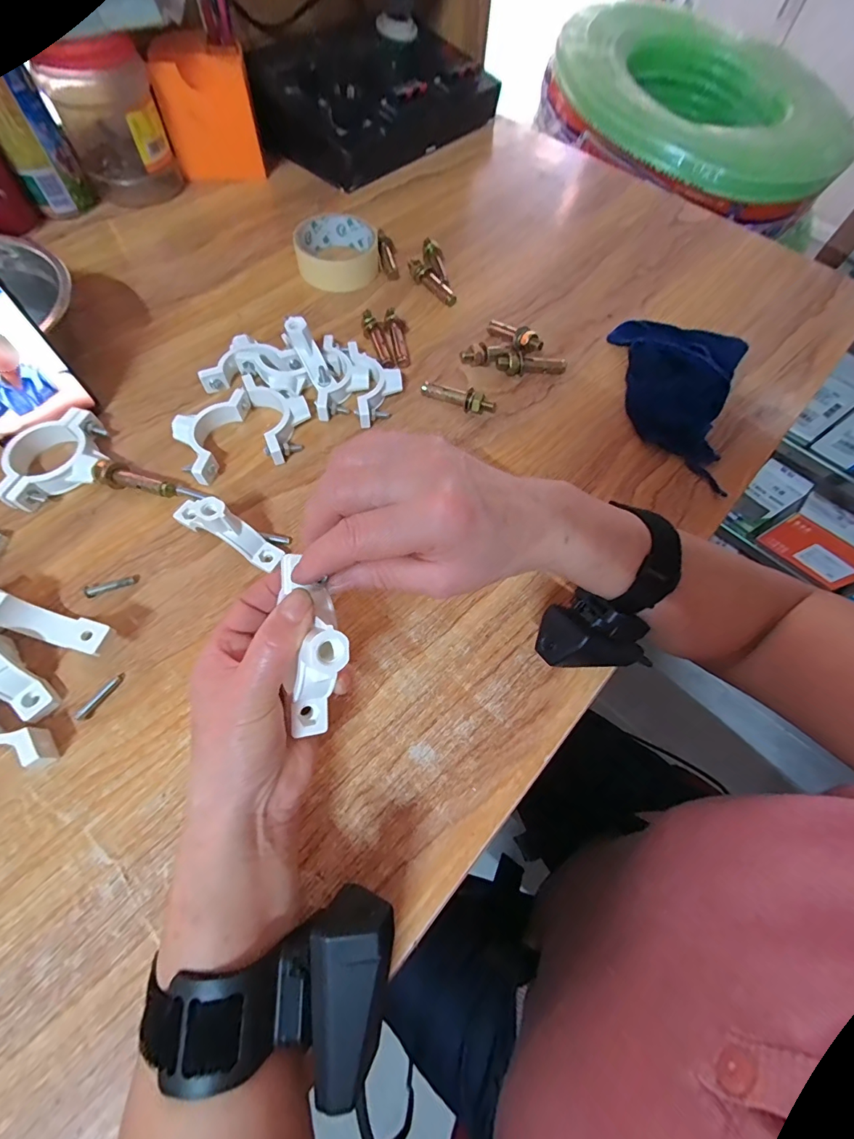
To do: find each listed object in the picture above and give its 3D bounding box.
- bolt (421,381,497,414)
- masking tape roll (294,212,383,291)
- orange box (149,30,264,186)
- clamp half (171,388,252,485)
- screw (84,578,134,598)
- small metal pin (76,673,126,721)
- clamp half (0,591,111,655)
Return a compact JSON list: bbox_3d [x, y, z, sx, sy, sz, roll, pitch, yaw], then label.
[{"bbox_3d":[0.027,-0.152,0.381,0.068,0.020,0.014,20,65,6],"label":"bolt"},{"bbox_3d":[-0.093,-0.334,0.452,0.084,0.029,0.080,1,64,-3],"label":"masking tape roll"},{"bbox_3d":[-0.244,-0.518,0.488,0.096,0.096,0.070,-9,65,-8],"label":"orange box"},{"bbox_3d":[-0.180,-0.111,0.348,0.044,0.020,0.087,13,64,2],"label":"clamp half"},{"bbox_3d":[-0.220,0.011,0.298,0.030,0.004,0.008,-22,68,-13],"label":"screw"},{"bbox_3d":[-0.203,0.078,0.268,0.005,0.006,0.032,29,66,10],"label":"small metal pin"},{"bbox_3d":[-0.241,0.035,0.273,0.096,0.027,0.020,18,65,5],"label":"clamp half"}]

